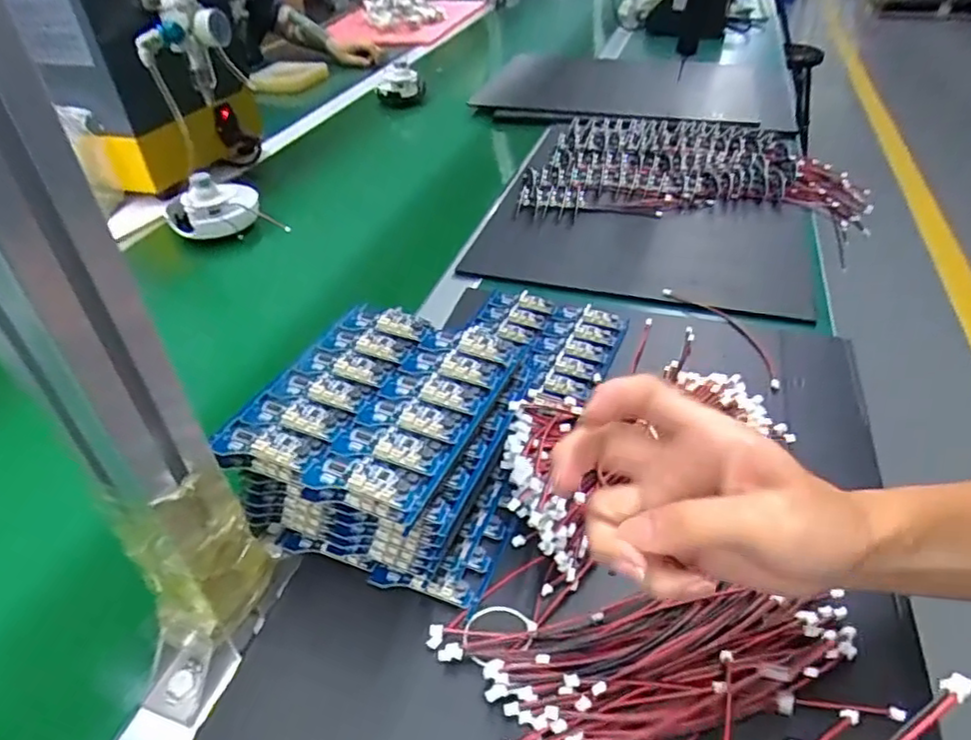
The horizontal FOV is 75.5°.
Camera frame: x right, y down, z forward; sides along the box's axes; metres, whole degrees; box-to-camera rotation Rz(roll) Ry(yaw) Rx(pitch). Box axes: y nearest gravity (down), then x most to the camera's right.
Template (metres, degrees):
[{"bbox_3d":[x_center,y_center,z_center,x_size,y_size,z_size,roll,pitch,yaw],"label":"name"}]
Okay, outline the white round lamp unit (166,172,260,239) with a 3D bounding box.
[{"bbox_3d":[-0.328,-0.201,0.751,0.105,0.055,0.085,-19,42,-20],"label":"white round lamp unit"}]

